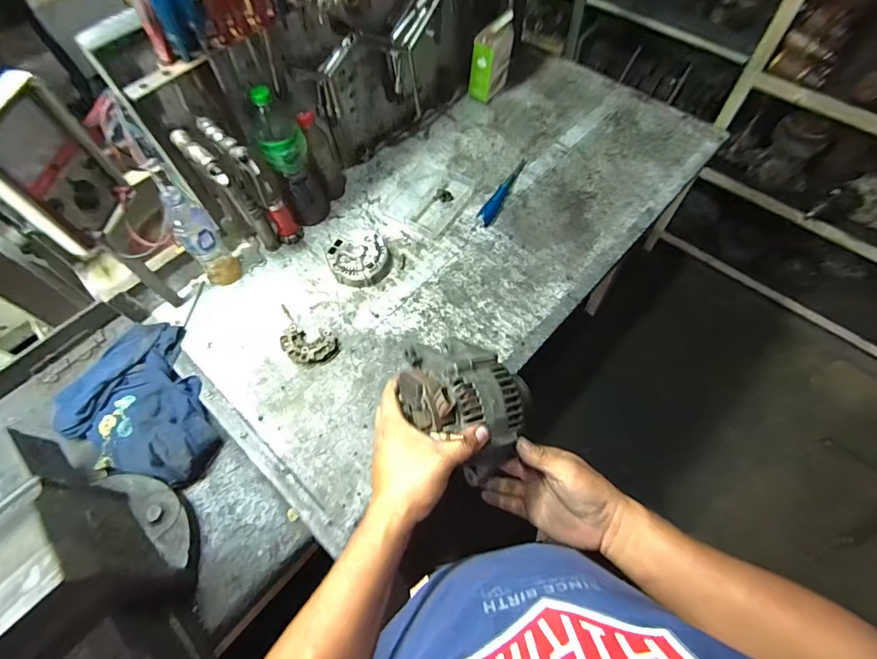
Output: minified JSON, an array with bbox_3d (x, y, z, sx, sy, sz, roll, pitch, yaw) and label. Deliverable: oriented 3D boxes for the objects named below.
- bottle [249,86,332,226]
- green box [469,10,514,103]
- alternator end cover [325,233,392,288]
[{"bbox_3d":[-0.264,-0.303,0.793,0.077,0.271,0.065,-21,63,-8],"label":"bottle"},{"bbox_3d":[0.124,-0.612,0.989,0.054,0.163,0.097,38,70,20],"label":"green box"},{"bbox_3d":[-0.151,-0.135,0.831,0.114,0.038,0.108,-14,62,-4],"label":"alternator end cover"}]

